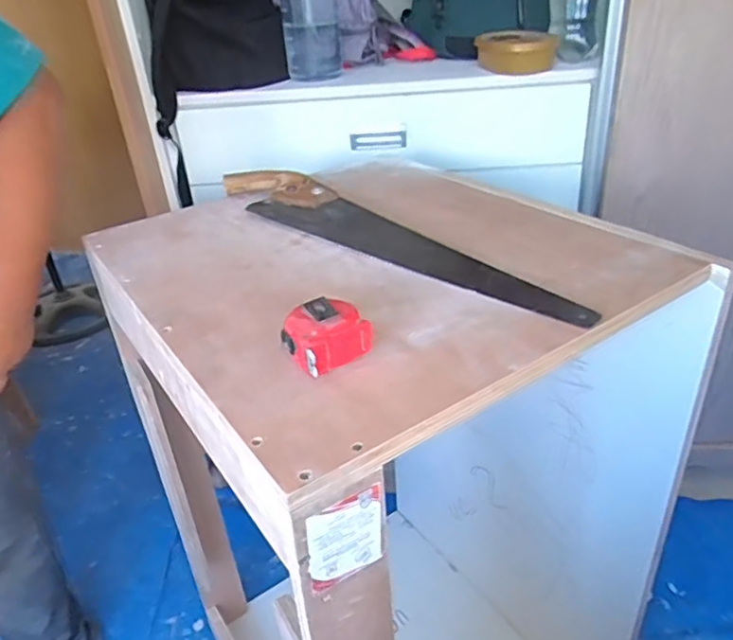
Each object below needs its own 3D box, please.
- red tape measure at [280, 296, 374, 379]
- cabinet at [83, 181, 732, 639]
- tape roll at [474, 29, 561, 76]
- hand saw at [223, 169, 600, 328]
[{"bbox_3d":[-0.034,0.010,0.493,0.062,0.039,0.051,-23,37,-28],"label":"red tape measure"},{"bbox_3d":[0.032,0.252,0.871,0.492,0.833,0.544,-22,34,-27],"label":"cabinet"},{"bbox_3d":[0.279,-0.505,1.125,0.113,0.061,0.121,-18,32,-21],"label":"tape roll"},{"bbox_3d":[0.013,-0.109,0.698,0.547,0.026,0.084,25,42,37],"label":"hand saw"}]

